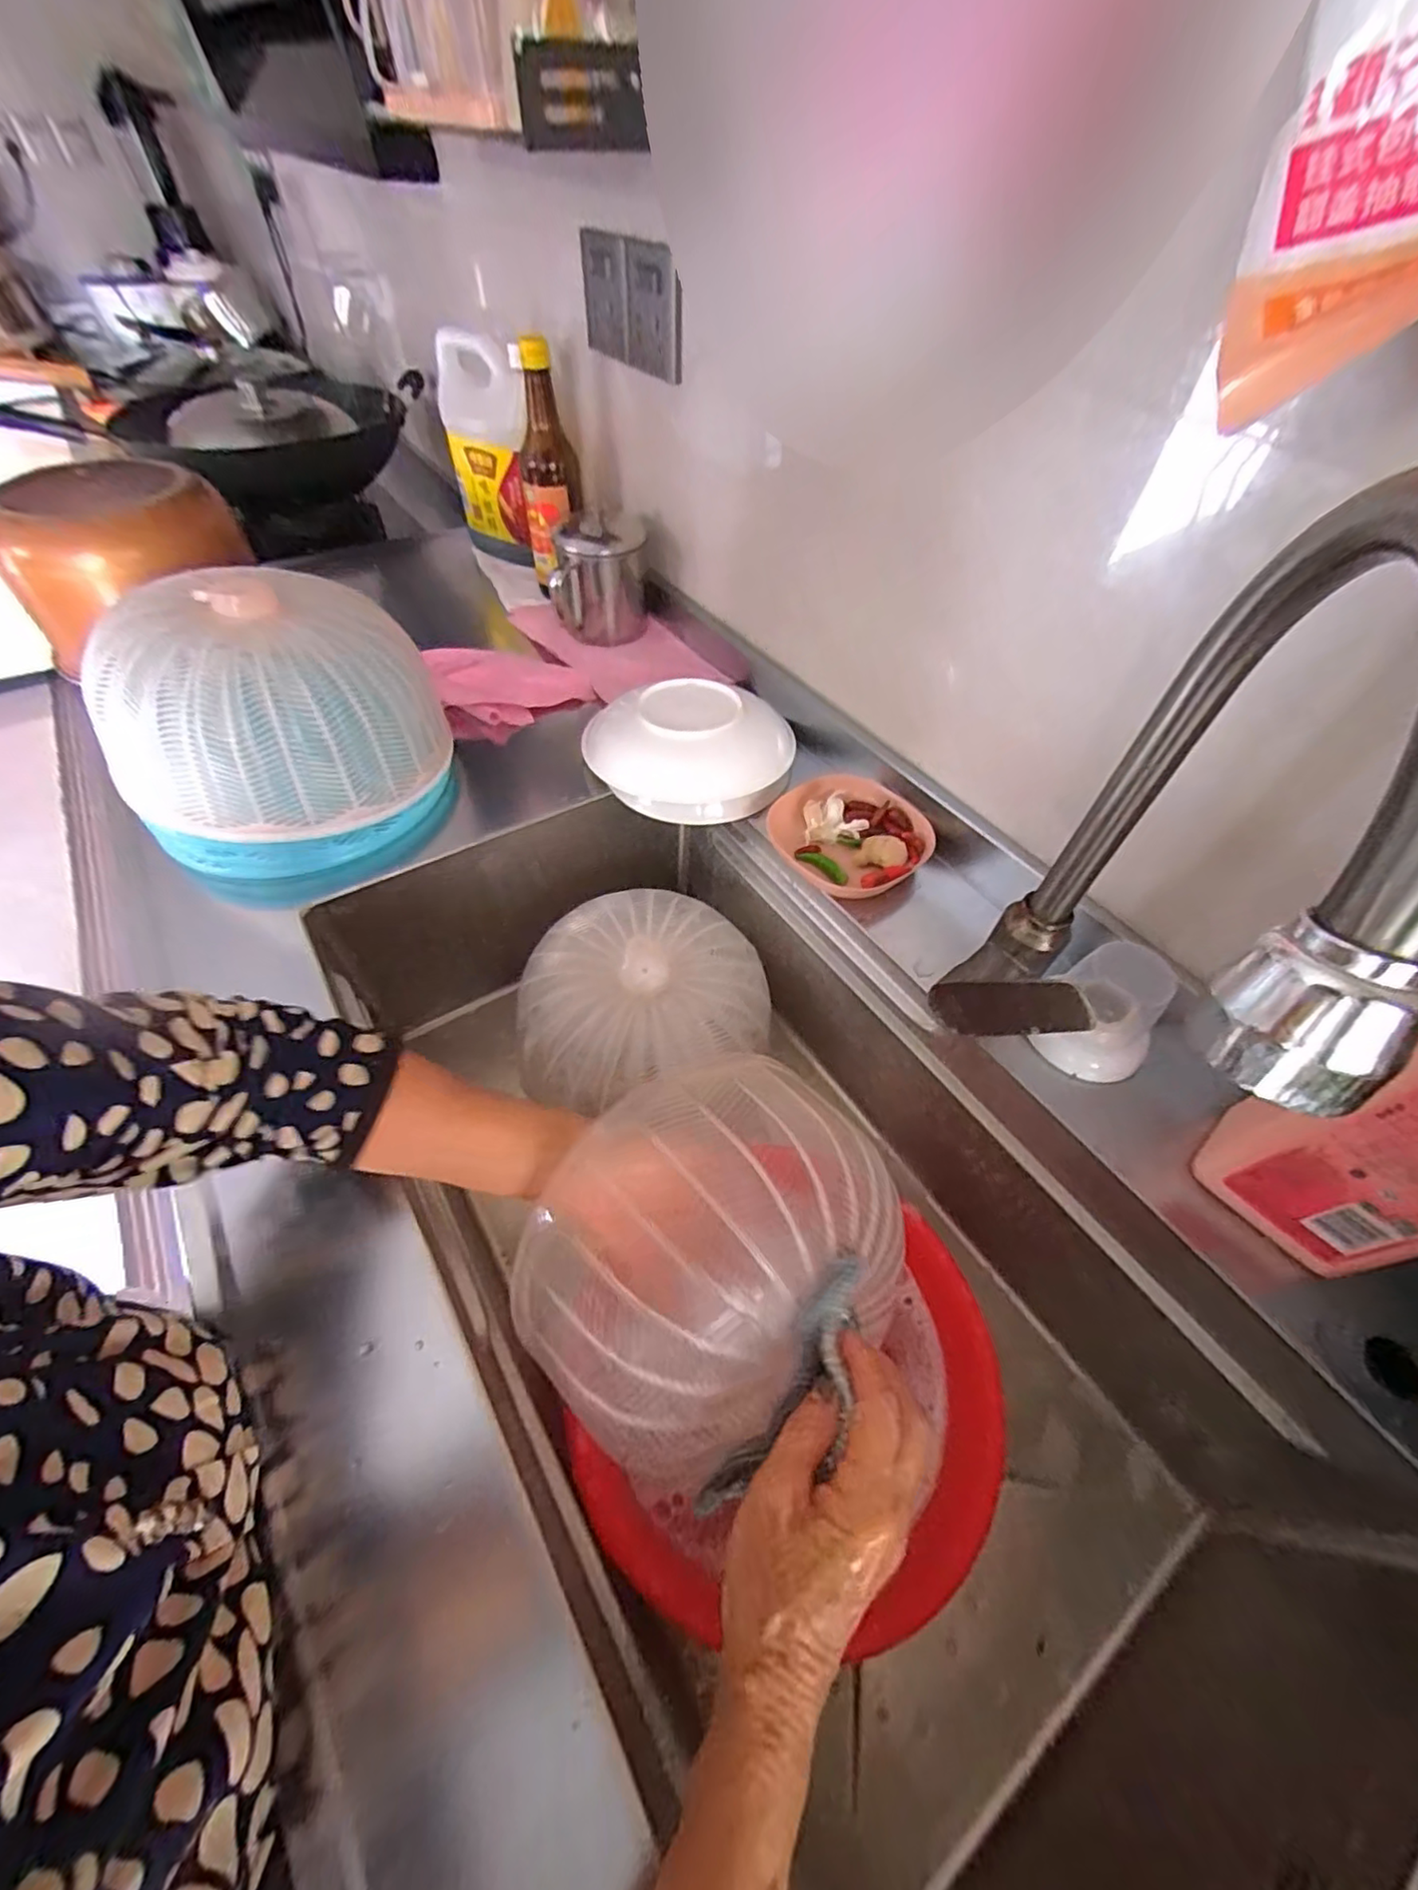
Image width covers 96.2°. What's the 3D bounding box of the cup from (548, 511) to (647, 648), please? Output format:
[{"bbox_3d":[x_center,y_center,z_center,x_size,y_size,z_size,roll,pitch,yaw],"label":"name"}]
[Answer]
[{"bbox_3d":[-0.124,-0.417,0.724,0.100,0.113,0.100,0,51,-4],"label":"cup"}]

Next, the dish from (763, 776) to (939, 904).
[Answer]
[{"bbox_3d":[0.119,-0.093,0.545,0.119,0.035,0.129,-33,60,-27],"label":"dish"}]

